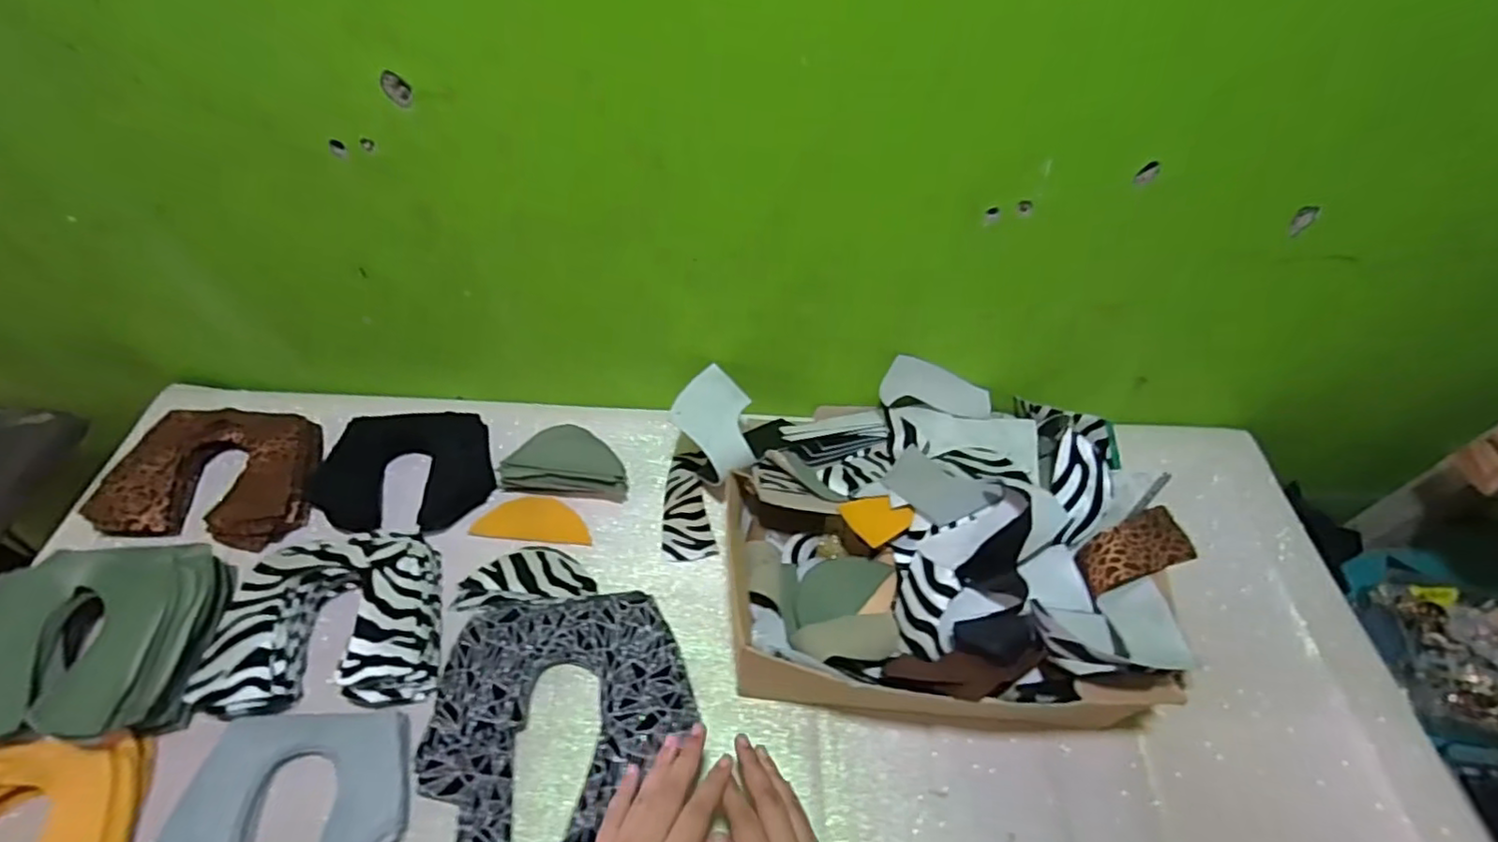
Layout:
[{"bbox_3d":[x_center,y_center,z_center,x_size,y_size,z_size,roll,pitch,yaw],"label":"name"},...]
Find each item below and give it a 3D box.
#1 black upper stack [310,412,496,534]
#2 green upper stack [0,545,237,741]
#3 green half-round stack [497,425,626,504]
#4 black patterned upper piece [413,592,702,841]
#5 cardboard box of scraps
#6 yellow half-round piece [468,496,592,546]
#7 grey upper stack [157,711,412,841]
[{"bbox_3d":[-0.343,0.051,0.629,0.166,0.043,0.121,-2,52,-7],"label":"black upper stack"},{"bbox_3d":[-0.509,0.173,0.490,0.170,0.065,0.145,-5,52,-9],"label":"green upper stack"},{"bbox_3d":[-0.184,0.038,0.636,0.126,0.034,0.062,6,51,-1],"label":"green half-round stack"},{"bbox_3d":[-0.145,0.234,0.495,0.197,0.019,0.186,-3,57,-6],"label":"black patterned upper piece"},{"bbox_3d":[0.164,0.123,0.535,0.361,0.112,0.217,4,51,-2],"label":"cardboard box of scraps"},{"bbox_3d":[-0.209,0.096,0.623,0.106,0.006,0.045,7,65,-5],"label":"yellow half-round piece"},{"bbox_3d":[-0.326,0.272,0.455,0.155,0.012,0.116,1,51,-5],"label":"grey upper stack"}]

